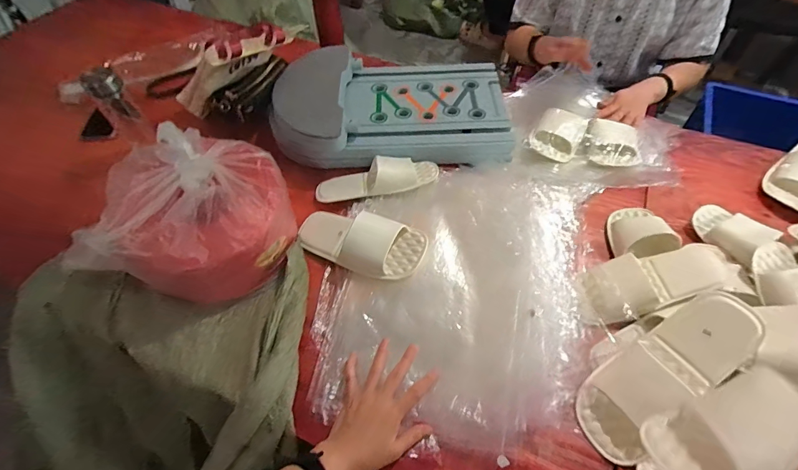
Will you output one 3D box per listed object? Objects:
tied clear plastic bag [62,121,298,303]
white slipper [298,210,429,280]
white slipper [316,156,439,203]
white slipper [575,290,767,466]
[{"bbox_3d":[-0.333,-0.036,0.691,0.267,0.191,0.262,-10,54,-6],"label":"tied clear plastic bag"},{"bbox_3d":[-0.078,0.000,0.689,0.247,0.087,0.108,14,54,29],"label":"white slipper"},{"bbox_3d":[-0.050,-0.117,0.788,0.249,0.058,0.085,-11,53,10],"label":"white slipper"},{"bbox_3d":[0.361,0.184,0.527,0.270,0.062,0.103,-39,60,-1],"label":"white slipper"}]

